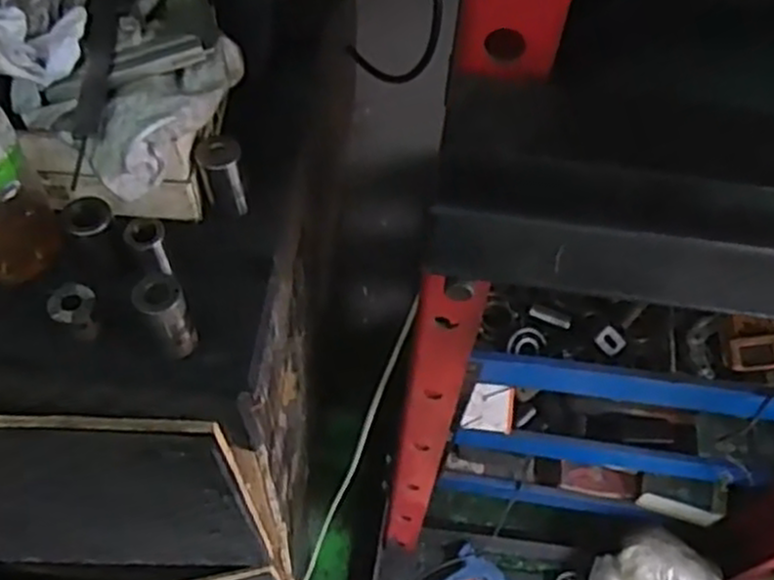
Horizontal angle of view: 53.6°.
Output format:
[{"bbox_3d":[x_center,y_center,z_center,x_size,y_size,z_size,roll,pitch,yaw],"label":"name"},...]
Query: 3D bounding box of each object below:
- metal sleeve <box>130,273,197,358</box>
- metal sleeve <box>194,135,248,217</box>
[{"bbox_3d":[-0.129,0.017,0.454,0.026,0.055,0.026,1,58,-2],"label":"metal sleeve"},{"bbox_3d":[-0.111,-0.079,0.519,0.027,0.056,0.030,-9,59,-8],"label":"metal sleeve"}]

